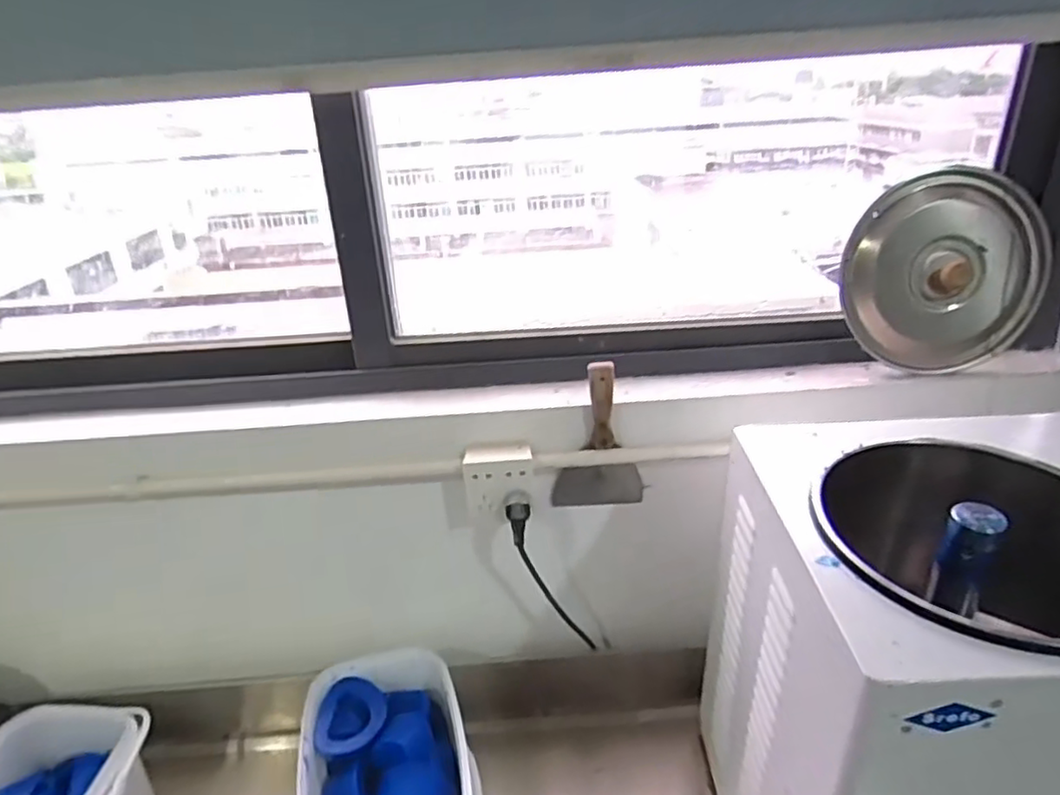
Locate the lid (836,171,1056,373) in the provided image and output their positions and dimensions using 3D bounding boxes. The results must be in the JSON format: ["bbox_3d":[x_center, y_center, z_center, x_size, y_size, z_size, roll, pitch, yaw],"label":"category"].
[{"bbox_3d":[0.538,-0.162,0.859,0.267,0.242,0.060,1,4,1],"label":"lid"}]

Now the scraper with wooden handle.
[{"bbox_3d":[0.088,0.055,0.853,0.118,0.224,0.041,-3,25,1],"label":"scraper with wooden handle"}]

